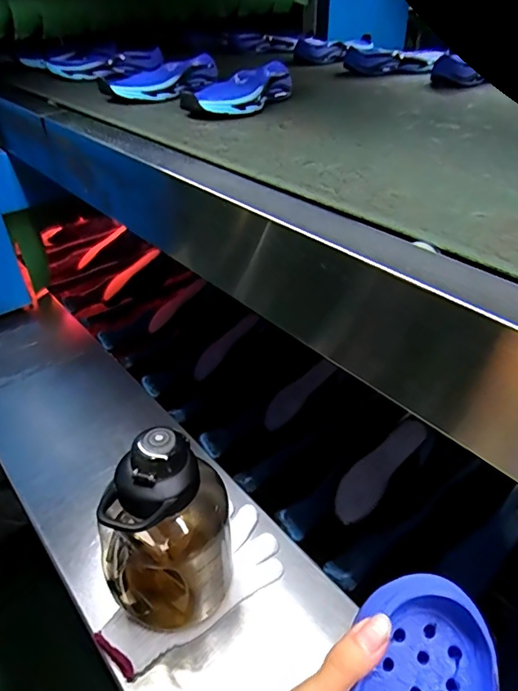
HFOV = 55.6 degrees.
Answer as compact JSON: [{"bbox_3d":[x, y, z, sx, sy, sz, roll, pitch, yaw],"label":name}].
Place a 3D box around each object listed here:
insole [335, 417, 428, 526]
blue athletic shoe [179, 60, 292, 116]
[{"bbox_3d":[0.169,0.172,0.690,0.175,0.006,0.054,-45,52,-14],"label":"insole"},{"bbox_3d":[-0.020,-0.352,0.678,0.084,0.036,0.212,17,41,22],"label":"blue athletic shoe"}]

